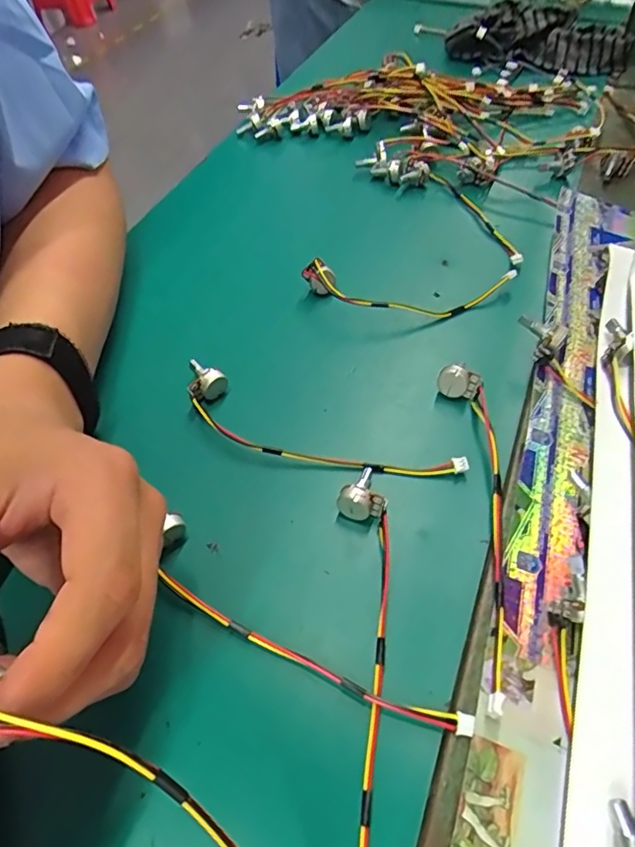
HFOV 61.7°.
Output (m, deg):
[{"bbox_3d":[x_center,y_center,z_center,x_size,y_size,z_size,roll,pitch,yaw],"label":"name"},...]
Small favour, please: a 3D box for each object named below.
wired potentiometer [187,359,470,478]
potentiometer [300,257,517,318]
[{"bbox_3d":[-0.005,0.007,0.272,0.154,0.017,0.033,18,57,18],"label":"wired potentiometer"},{"bbox_3d":[0.058,-0.082,0.331,0.133,0.028,0.035,-2,53,4],"label":"potentiometer"}]

